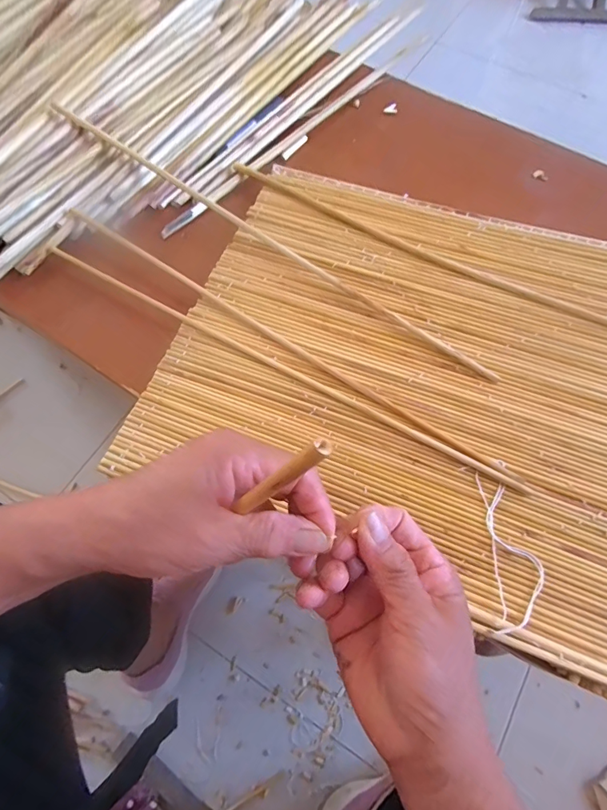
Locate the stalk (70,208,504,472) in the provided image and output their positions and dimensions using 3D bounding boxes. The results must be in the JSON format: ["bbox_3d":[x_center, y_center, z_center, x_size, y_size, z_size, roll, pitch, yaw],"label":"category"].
[{"bbox_3d":[-0.044,-0.080,0.434,0.514,0.012,0.013,32,71,12],"label":"stalk"}]

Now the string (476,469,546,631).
[{"bbox_3d":[0.170,0.110,0.349,0.044,0.016,0.133,2,68,0],"label":"string"}]

